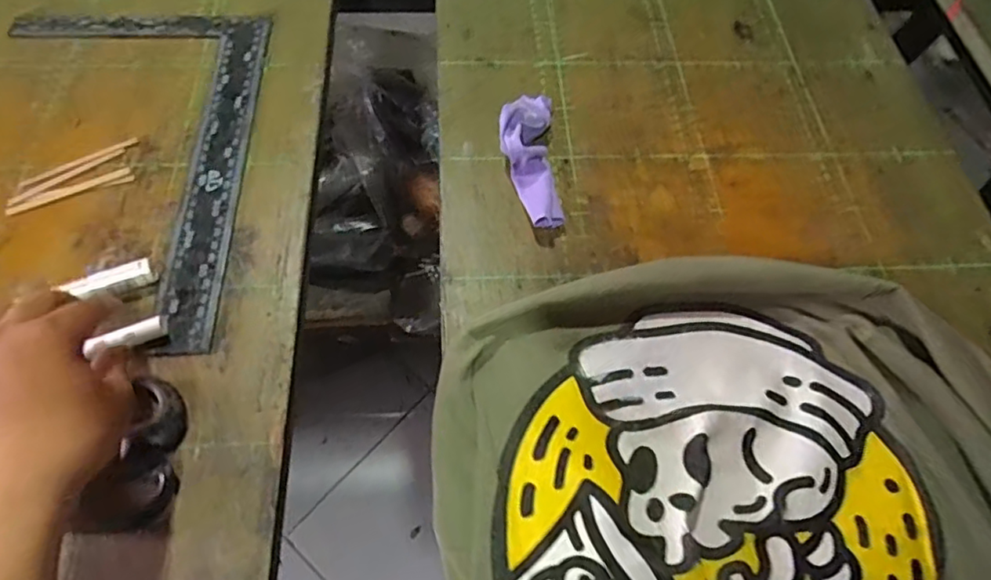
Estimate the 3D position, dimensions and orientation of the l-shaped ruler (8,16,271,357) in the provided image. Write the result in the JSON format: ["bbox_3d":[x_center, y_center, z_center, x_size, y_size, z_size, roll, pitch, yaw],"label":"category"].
[{"bbox_3d":[-0.282,-0.097,0.438,0.201,0.004,0.317,-2,60,-4],"label":"l-shaped ruler"}]

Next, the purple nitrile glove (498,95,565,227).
[{"bbox_3d":[0.024,-0.097,0.434,0.040,0.030,0.126,-1,60,-3],"label":"purple nitrile glove"}]

